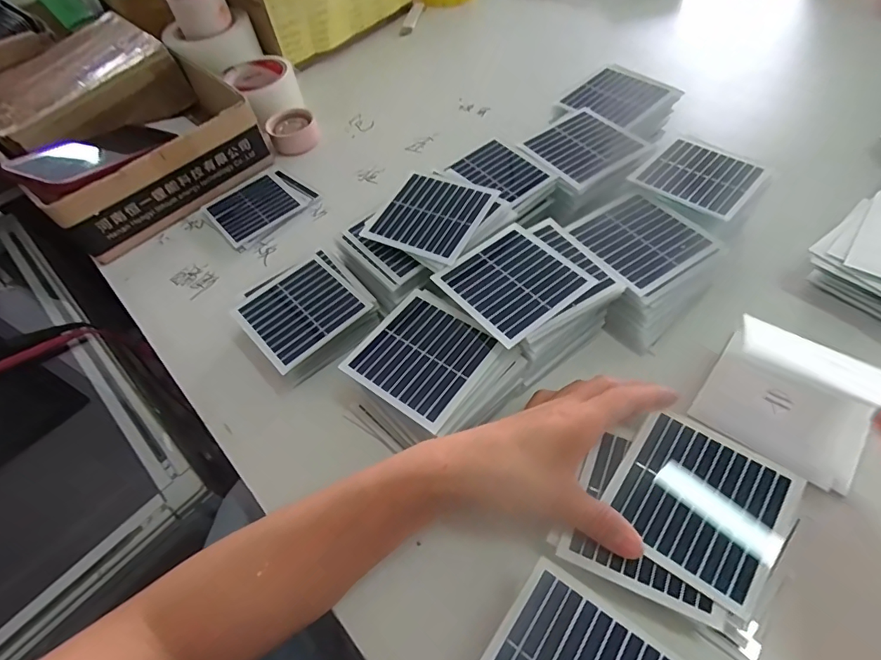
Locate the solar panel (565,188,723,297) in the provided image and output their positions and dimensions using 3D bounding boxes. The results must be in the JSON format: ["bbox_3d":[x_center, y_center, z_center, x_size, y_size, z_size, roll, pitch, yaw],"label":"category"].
[{"bbox_3d":[0.160,-0.076,0.391,0.090,0.006,0.091,-30,54,-13],"label":"solar panel"}]

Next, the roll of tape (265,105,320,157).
[{"bbox_3d":[-0.181,-0.246,0.590,0.057,0.025,0.059,-23,57,-12],"label":"roll of tape"}]

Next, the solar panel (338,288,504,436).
[{"bbox_3d":[-0.013,0.019,0.348,0.088,0.005,0.086,29,61,25],"label":"solar panel"}]

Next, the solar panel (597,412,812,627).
[{"bbox_3d":[0.152,0.101,0.284,0.088,0.004,0.086,30,67,27],"label":"solar panel"}]

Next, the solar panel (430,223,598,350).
[{"bbox_3d":[0.055,-0.038,0.367,0.089,0.004,0.088,-35,57,-16],"label":"solar panel"}]

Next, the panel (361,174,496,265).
[{"bbox_3d":[-0.008,-0.100,0.413,0.088,0.005,0.086,22,65,22],"label":"panel"}]

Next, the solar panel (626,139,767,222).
[{"bbox_3d":[0.225,-0.134,0.418,0.087,0.007,0.081,35,66,24],"label":"solar panel"}]

